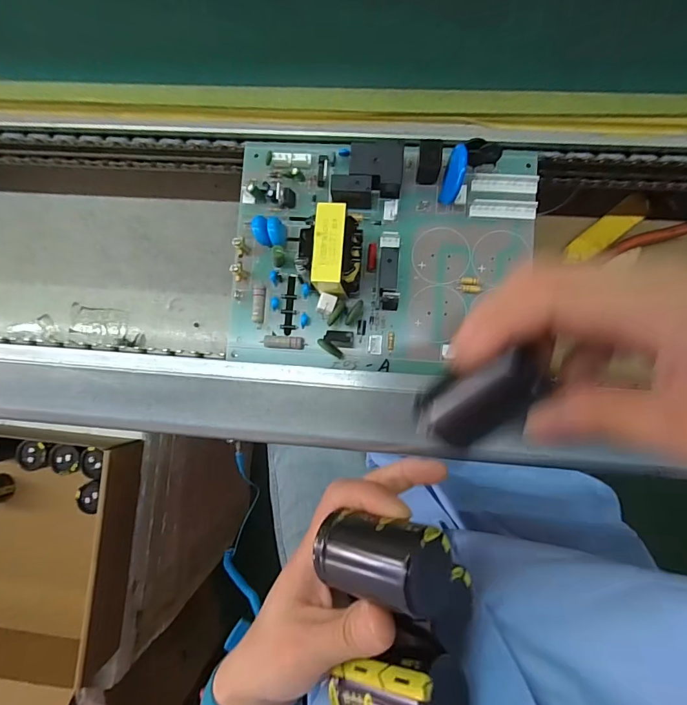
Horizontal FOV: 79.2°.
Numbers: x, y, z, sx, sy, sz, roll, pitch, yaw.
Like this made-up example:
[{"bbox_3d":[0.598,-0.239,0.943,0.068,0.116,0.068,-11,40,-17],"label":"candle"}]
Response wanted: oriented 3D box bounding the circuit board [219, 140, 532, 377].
[{"bbox_3d":[0.021,-0.060,0.240,0.180,0.051,0.138,5,88,5],"label":"circuit board"}]

